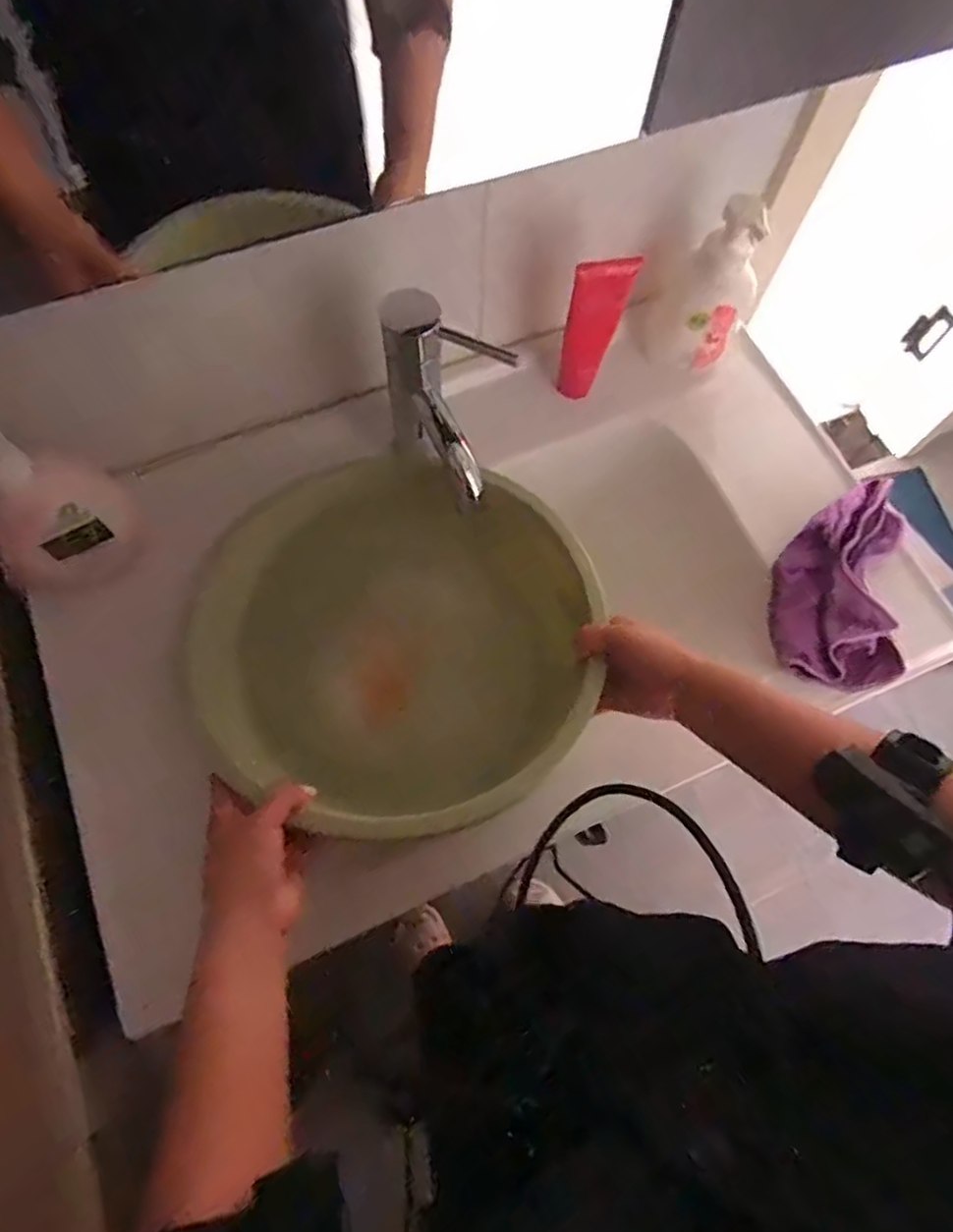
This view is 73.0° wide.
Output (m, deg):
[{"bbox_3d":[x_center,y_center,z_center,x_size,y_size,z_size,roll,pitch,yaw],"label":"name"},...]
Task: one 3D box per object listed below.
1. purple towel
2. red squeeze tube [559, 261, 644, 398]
[{"bbox_3d":[0.342,-0.033,0.613,0.109,0.052,0.204,12,69,3],"label":"purple towel"},{"bbox_3d":[0.106,-0.260,0.595,0.048,0.157,0.022,13,69,4],"label":"red squeeze tube"}]

